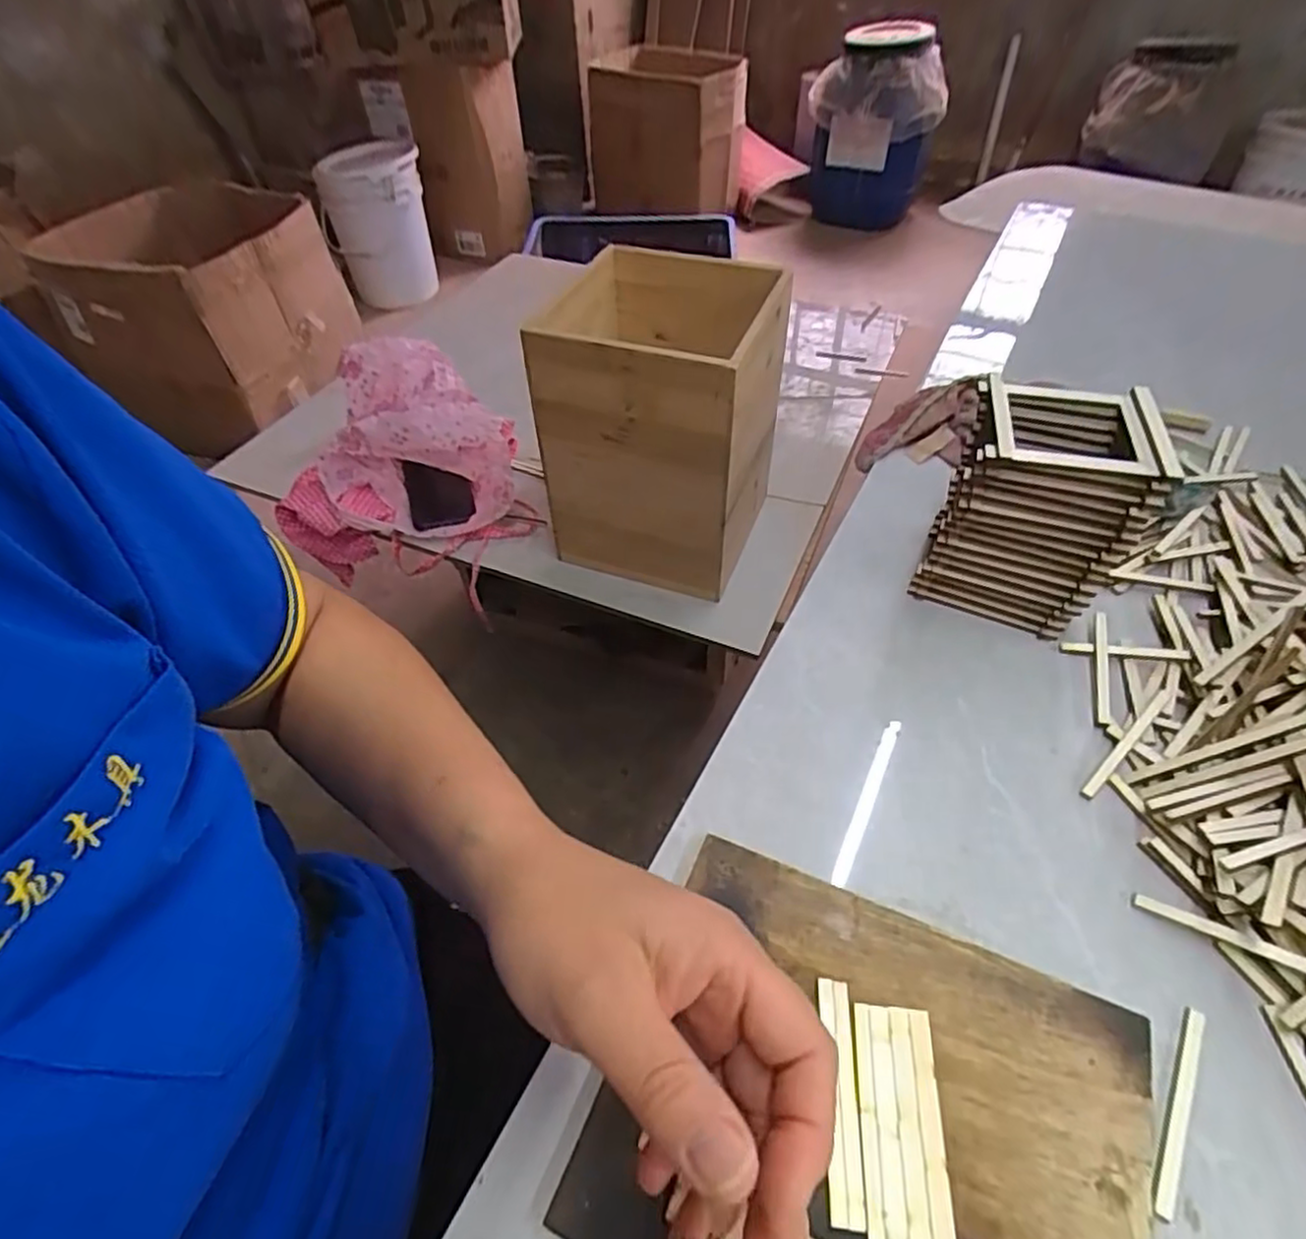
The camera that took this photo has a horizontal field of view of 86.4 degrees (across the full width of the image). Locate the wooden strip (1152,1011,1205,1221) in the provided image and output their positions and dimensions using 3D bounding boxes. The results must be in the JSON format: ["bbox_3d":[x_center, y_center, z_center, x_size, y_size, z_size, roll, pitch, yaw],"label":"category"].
[{"bbox_3d":[0.205,0.189,0.270,0.008,0.004,0.081,29,55,24],"label":"wooden strip"}]

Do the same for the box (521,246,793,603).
[{"bbox_3d":[0.013,-0.206,0.752,0.205,0.280,0.212,16,51,15],"label":"box"}]

